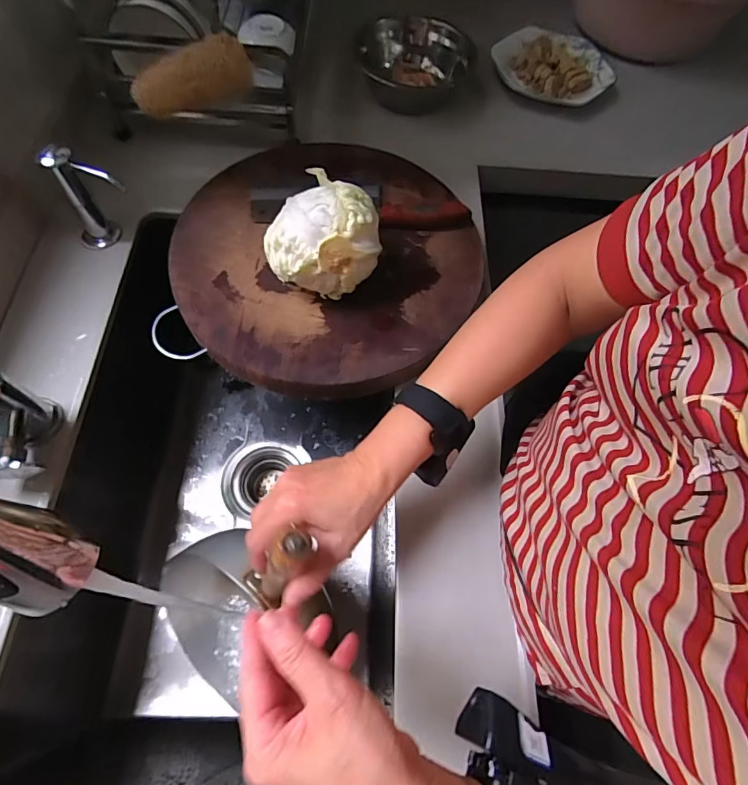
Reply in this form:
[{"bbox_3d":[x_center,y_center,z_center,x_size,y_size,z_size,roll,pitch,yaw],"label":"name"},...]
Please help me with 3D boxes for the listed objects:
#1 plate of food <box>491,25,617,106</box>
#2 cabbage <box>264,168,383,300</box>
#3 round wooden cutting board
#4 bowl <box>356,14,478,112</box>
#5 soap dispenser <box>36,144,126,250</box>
[{"bbox_3d":[0.302,-0.557,0.762,0.197,0.031,0.176,1,65,-3],"label":"plate of food"},{"bbox_3d":[-0.057,-0.156,0.477,0.109,0.110,0.100,1,65,-2],"label":"cabbage"},{"bbox_3d":[-0.054,-0.168,0.552,0.350,0.033,0.355,1,65,-2],"label":"round wooden cutting board"},{"bbox_3d":[0.063,-0.522,0.719,0.170,0.063,0.192,21,66,7],"label":"bowl"},{"bbox_3d":[-0.325,-0.214,0.531,0.088,0.125,0.044,31,67,11],"label":"soap dispenser"}]

